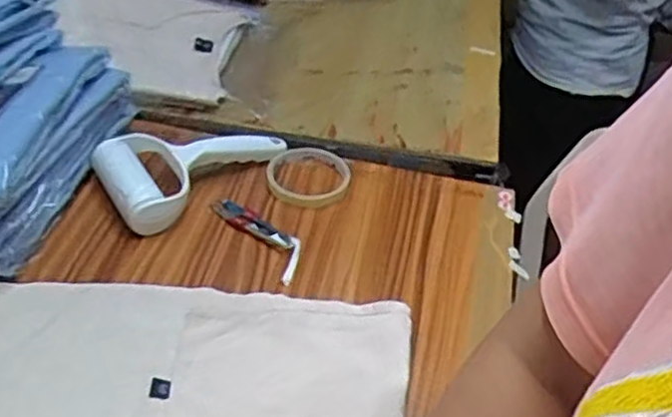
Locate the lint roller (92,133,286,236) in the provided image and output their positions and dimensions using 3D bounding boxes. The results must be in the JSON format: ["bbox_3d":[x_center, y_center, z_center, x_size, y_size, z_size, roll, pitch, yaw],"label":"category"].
[{"bbox_3d":[-0.138,-0.045,0.723,0.191,0.043,0.114,-20,46,-28],"label":"lint roller"}]

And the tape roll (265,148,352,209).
[{"bbox_3d":[-0.029,-0.035,0.747,0.087,0.013,0.091,4,39,-3],"label":"tape roll"}]

